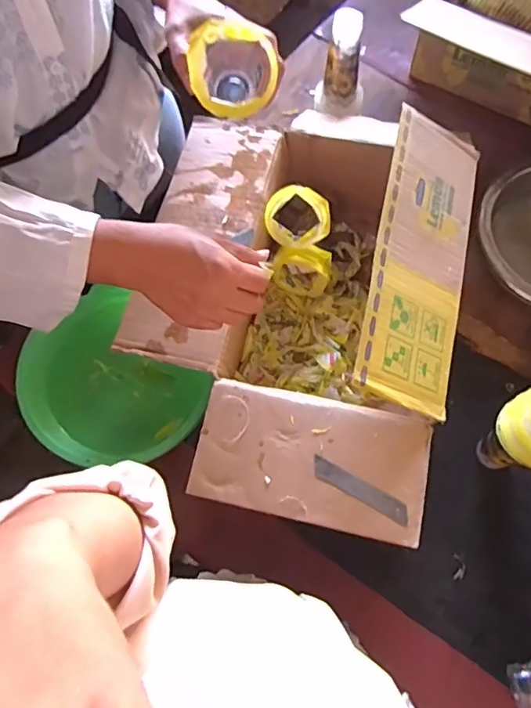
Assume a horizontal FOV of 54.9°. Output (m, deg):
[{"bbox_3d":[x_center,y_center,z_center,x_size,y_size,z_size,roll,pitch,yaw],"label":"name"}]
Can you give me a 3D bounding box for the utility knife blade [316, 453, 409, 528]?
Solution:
[{"bbox_3d":[0.092,0.132,0.498,0.100,0.004,0.019,27,86,13],"label":"utility knife blade"}]

